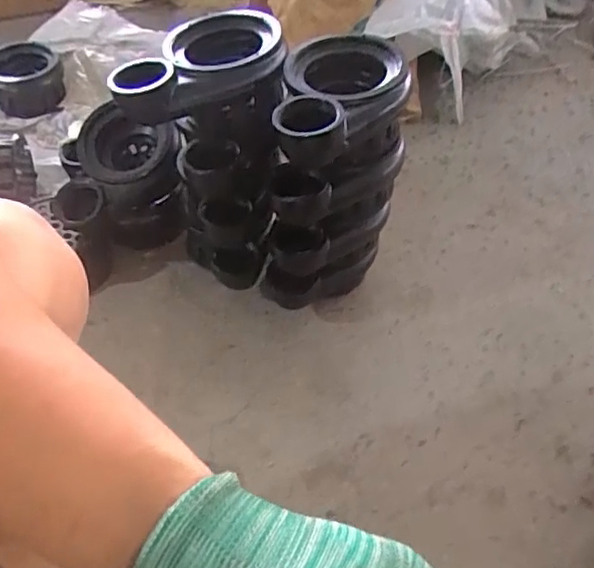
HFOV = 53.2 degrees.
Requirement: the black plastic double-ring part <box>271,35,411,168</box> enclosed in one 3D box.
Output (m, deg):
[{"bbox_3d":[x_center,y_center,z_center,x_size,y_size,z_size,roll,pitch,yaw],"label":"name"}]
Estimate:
[{"bbox_3d":[0.054,-0.218,0.692,0.146,0.065,0.194,5,51,2],"label":"black plastic double-ring part"}]

